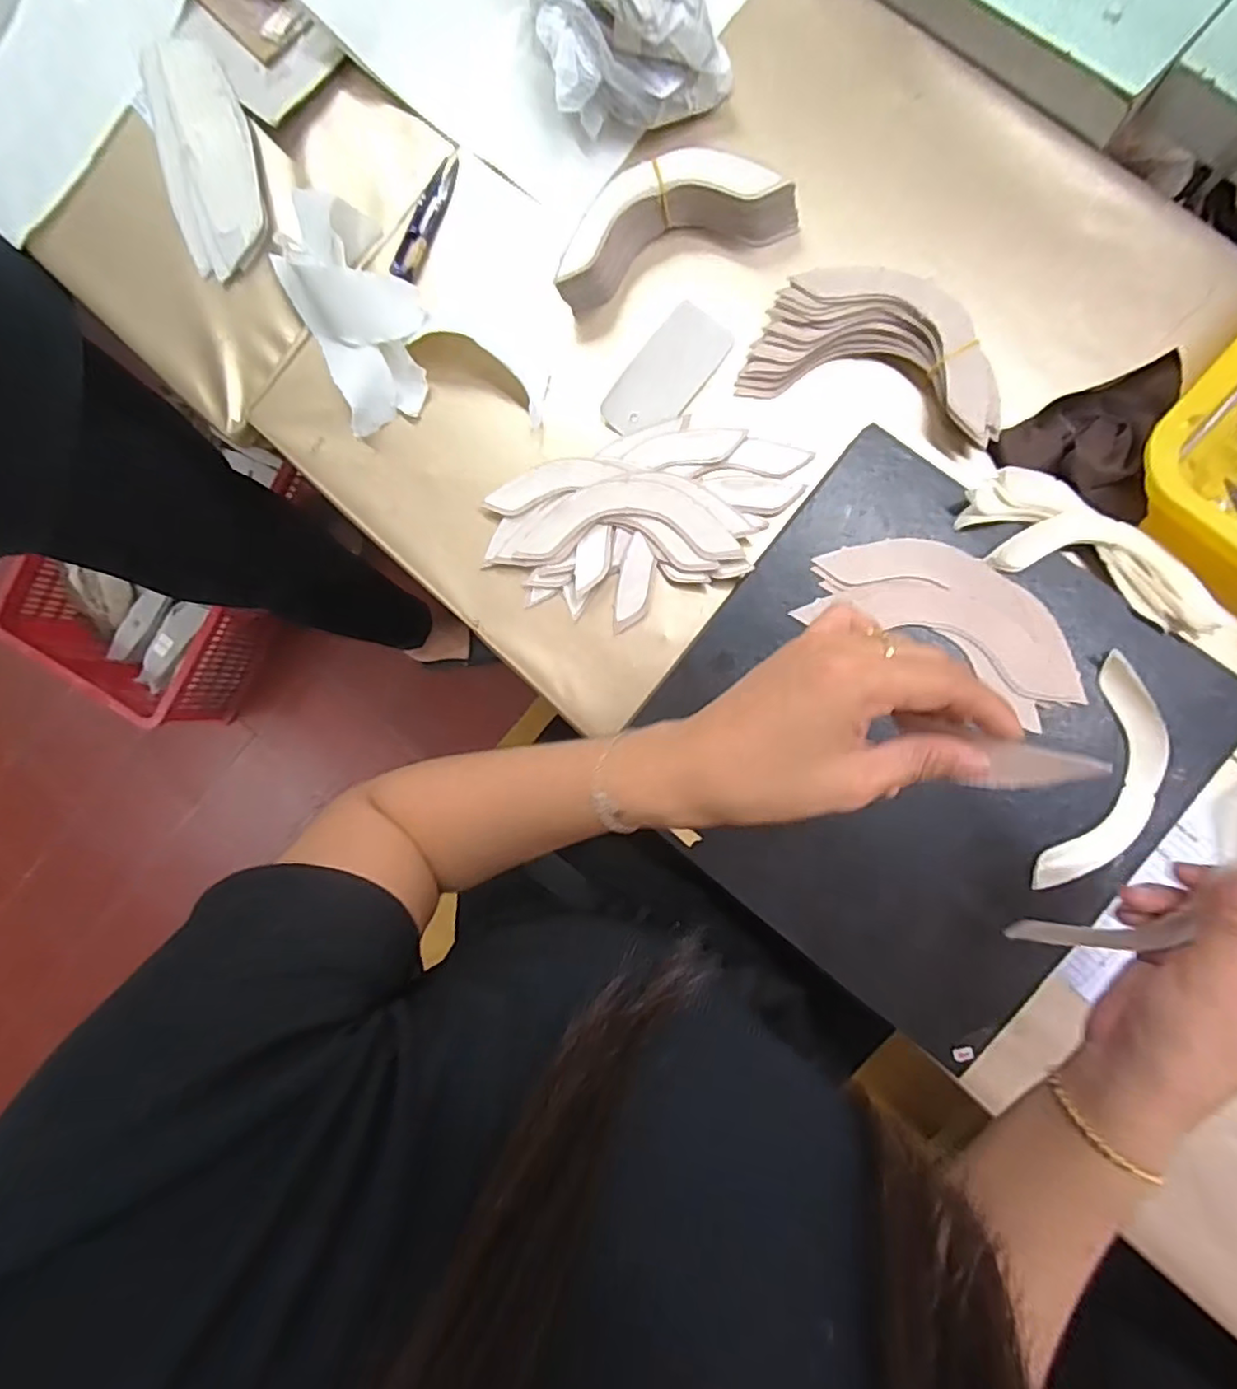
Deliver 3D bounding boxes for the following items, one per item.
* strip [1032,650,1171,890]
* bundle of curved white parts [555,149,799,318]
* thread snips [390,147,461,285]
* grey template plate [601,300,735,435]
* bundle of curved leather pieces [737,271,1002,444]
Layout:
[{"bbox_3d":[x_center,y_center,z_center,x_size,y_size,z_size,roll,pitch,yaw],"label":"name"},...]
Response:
[{"bbox_3d":[0.308,0.055,0.386,0.048,0.008,0.148,18,93,8],"label":"strip"},{"bbox_3d":[0.036,-0.332,0.435,0.170,0.042,0.059,-16,88,8],"label":"bundle of curved white parts"},{"bbox_3d":[-0.150,-0.371,0.480,0.025,0.011,0.108,19,93,8],"label":"thread snips"},{"bbox_3d":[0.033,-0.230,0.449,0.054,0.008,0.100,38,98,1],"label":"grey template plate"},{"bbox_3d":[0.177,-0.232,0.422,0.168,0.032,0.086,19,93,8],"label":"bundle of curved leather pieces"}]

